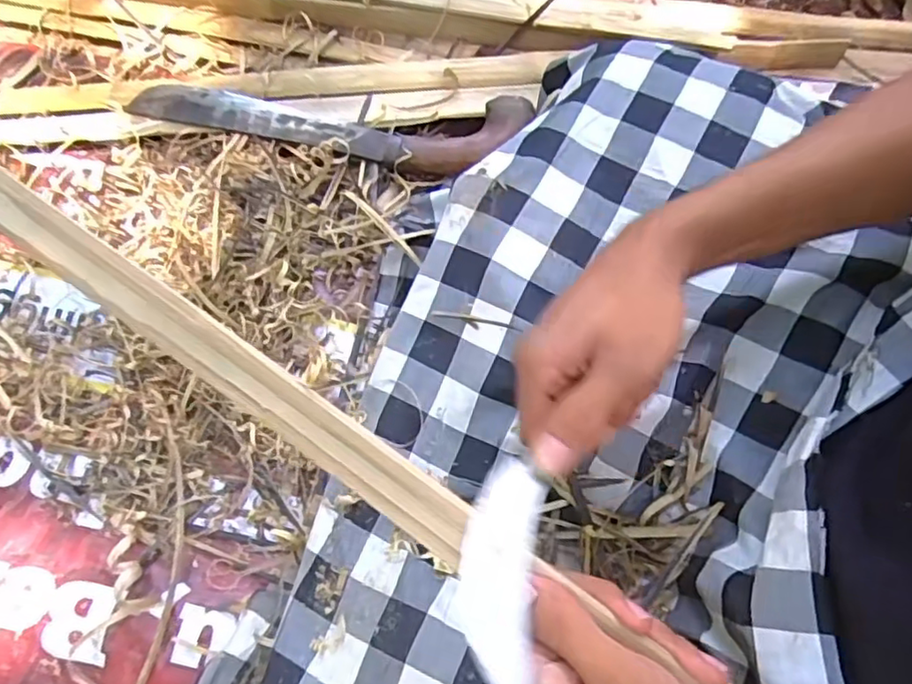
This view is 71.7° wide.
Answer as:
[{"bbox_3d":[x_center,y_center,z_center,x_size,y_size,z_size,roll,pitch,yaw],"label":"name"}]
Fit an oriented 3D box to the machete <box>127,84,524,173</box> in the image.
[{"bbox_3d":[-0.126,-0.201,0.589,0.377,0.023,0.078,5,72,4],"label":"machete"}]

